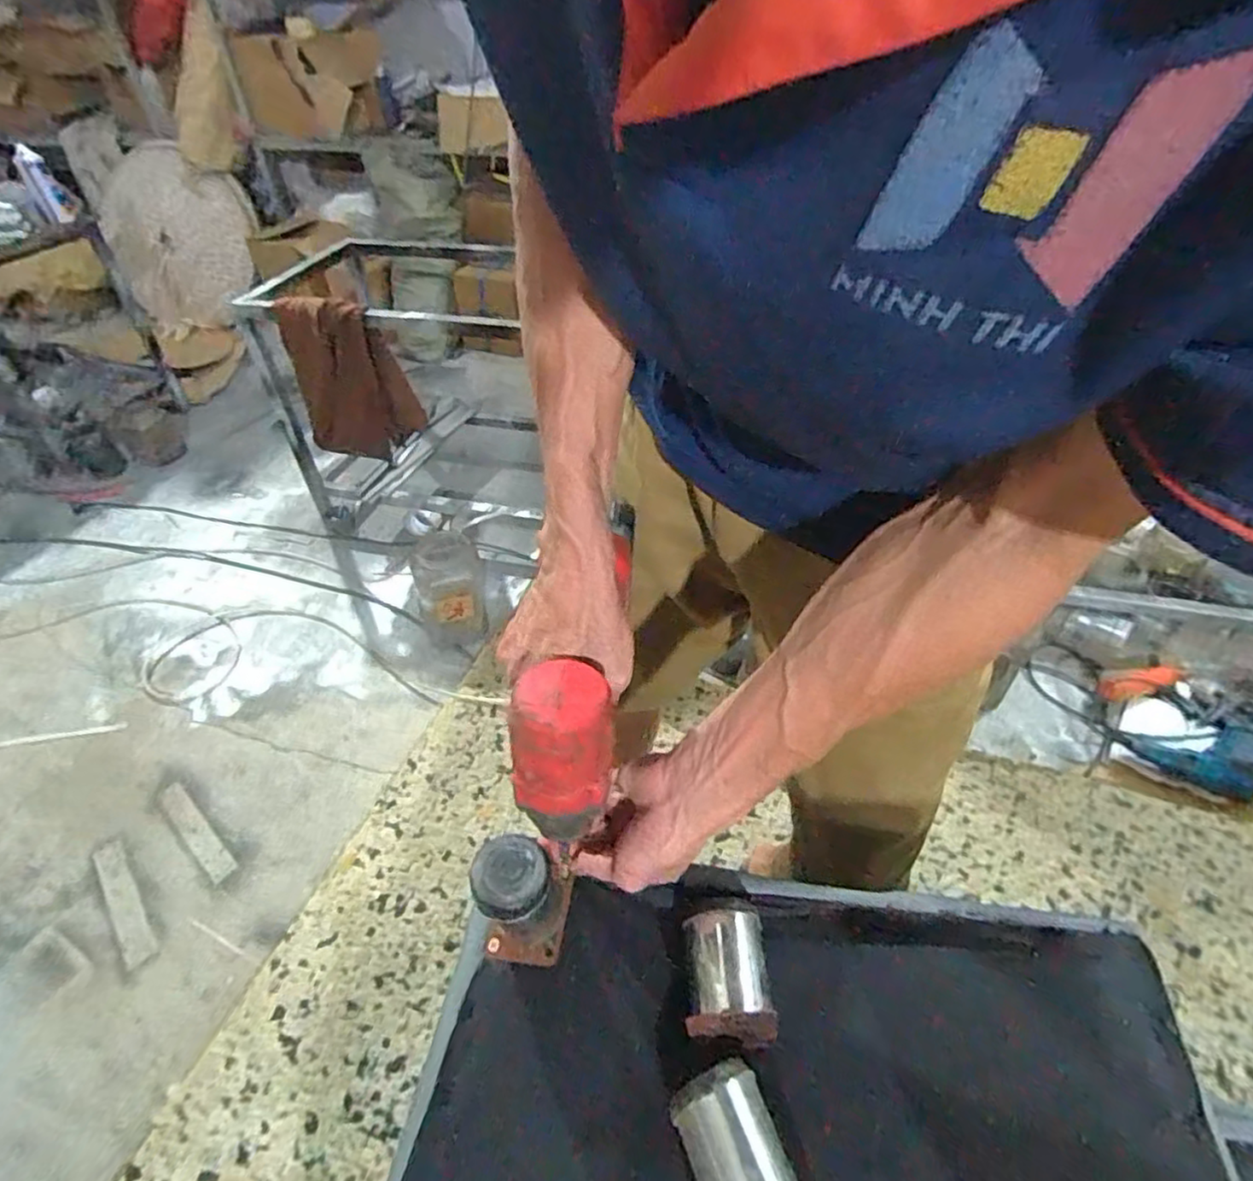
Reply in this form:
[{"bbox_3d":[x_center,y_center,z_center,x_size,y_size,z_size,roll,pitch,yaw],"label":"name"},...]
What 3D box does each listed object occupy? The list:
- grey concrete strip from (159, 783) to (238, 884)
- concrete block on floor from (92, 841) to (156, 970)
[{"bbox_3d":[-0.790,0.440,1.227,0.270,0.011,0.042,25,51,34],"label":"grey concrete strip"},{"bbox_3d":[-0.858,0.523,1.137,0.046,0.011,0.251,-33,52,-28],"label":"concrete block on floor"}]

